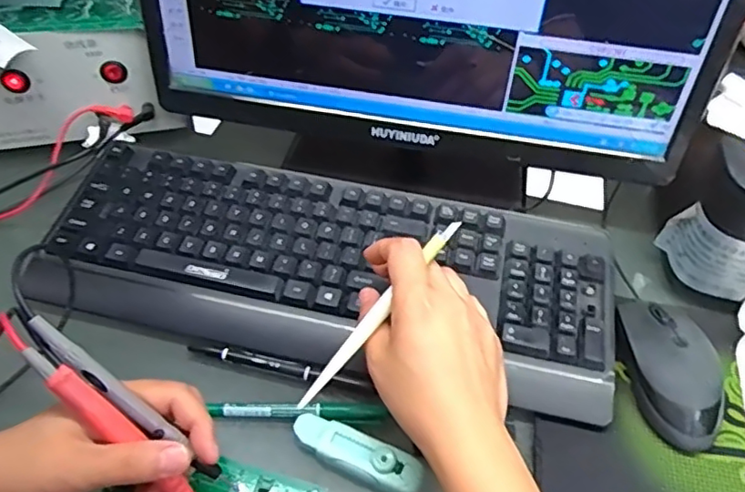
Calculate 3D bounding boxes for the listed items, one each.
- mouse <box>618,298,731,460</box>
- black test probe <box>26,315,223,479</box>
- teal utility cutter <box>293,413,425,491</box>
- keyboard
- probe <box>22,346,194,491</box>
[{"bbox_3d":[0.213,0.083,0.424,0.064,0.033,0.113,5,48,1],"label":"mouse"},{"bbox_3d":[-0.132,0.085,0.323,0.130,0.007,0.011,47,52,-13],"label":"black test probe"},{"bbox_3d":[-0.010,0.131,0.379,0.088,0.015,0.023,20,50,14],"label":"teal utility cutter"},{"bbox_3d":[-0.035,0.015,0.464,0.431,0.028,0.161,13,49,9],"label":"keyboard"},{"bbox_3d":[-0.132,0.109,0.327,0.147,0.019,0.013,51,52,-16],"label":"probe"}]

